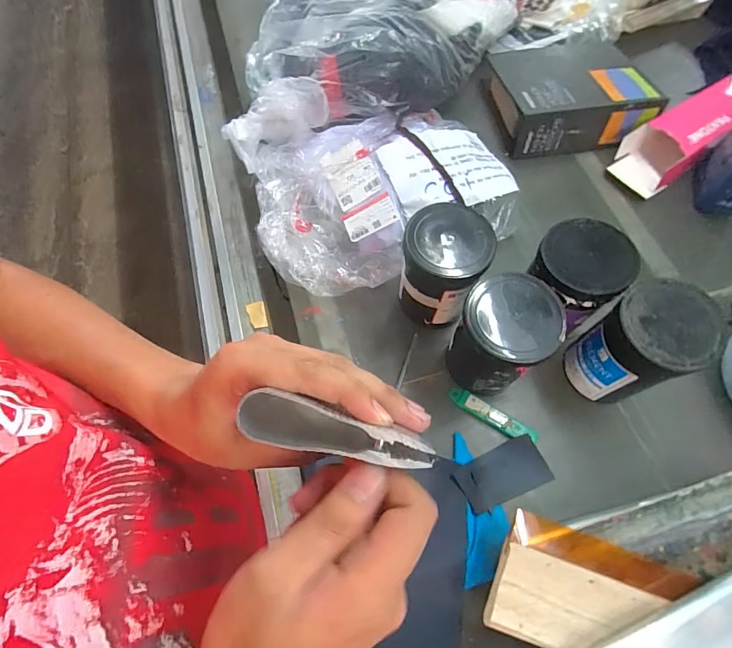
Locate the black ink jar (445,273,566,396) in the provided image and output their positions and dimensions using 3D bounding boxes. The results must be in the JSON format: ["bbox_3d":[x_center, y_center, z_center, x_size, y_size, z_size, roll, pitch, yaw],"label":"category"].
[{"bbox_3d":[0.165,0.022,0.523,0.103,0.155,0.105,0,66,0],"label":"black ink jar"}]

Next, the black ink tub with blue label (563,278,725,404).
[{"bbox_3d":[0.331,0.031,0.514,0.101,0.158,0.098,0,66,0],"label":"black ink tub with blue label"}]

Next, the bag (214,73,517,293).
[{"bbox_3d":[0.015,-0.241,0.661,0.402,0.115,0.332,-21,67,-9],"label":"bag"}]

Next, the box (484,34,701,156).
[{"bbox_3d":[0.375,-0.444,0.784,0.250,0.082,0.260,-8,66,-4],"label":"box"}]

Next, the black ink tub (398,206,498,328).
[{"bbox_3d":[0.102,-0.073,0.567,0.104,0.150,0.101,0,66,0],"label":"black ink tub"}]

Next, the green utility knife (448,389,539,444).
[{"bbox_3d":[0.172,0.125,0.566,0.126,0.012,0.023,29,69,13],"label":"green utility knife"}]

